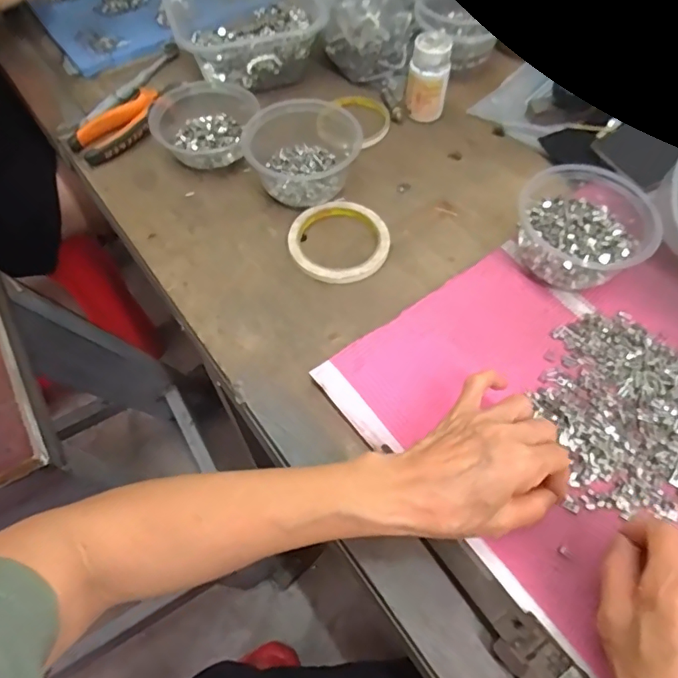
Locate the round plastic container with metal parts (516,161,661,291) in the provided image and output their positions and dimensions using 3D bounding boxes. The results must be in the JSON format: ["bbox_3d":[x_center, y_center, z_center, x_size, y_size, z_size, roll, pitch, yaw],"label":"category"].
[{"bbox_3d":[0.217,-0.103,0.473,0.114,0.061,0.117,0,60,3],"label":"round plastic container with metal parts"}]

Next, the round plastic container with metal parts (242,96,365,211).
[{"bbox_3d":[-0.039,-0.205,0.543,0.122,0.055,0.137,-19,61,-11],"label":"round plastic container with metal parts"}]

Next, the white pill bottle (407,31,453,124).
[{"bbox_3d":[0.101,-0.291,0.586,0.044,0.083,0.043,11,61,9],"label":"white pill bottle"}]

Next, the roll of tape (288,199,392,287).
[{"bbox_3d":[0.000,-0.096,0.515,0.094,0.010,0.099,0,59,0],"label":"roll of tape"}]

